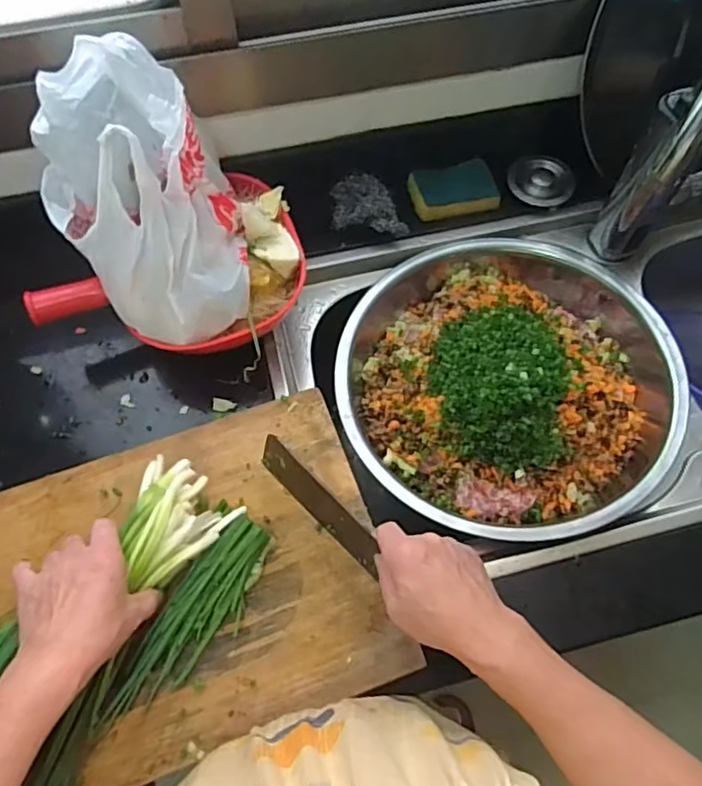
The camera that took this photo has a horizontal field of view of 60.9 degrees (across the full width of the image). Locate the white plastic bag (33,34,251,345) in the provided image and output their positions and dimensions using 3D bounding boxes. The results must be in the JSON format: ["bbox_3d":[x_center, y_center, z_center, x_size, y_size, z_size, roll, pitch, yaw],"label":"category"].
[{"bbox_3d":[-0.181,-0.173,0.543,0.160,0.184,0.181,-25,68,-11],"label":"white plastic bag"}]

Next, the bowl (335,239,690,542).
[{"bbox_3d":[0.173,-0.018,0.681,0.361,0.128,0.357,0,65,0],"label":"bowl"}]

